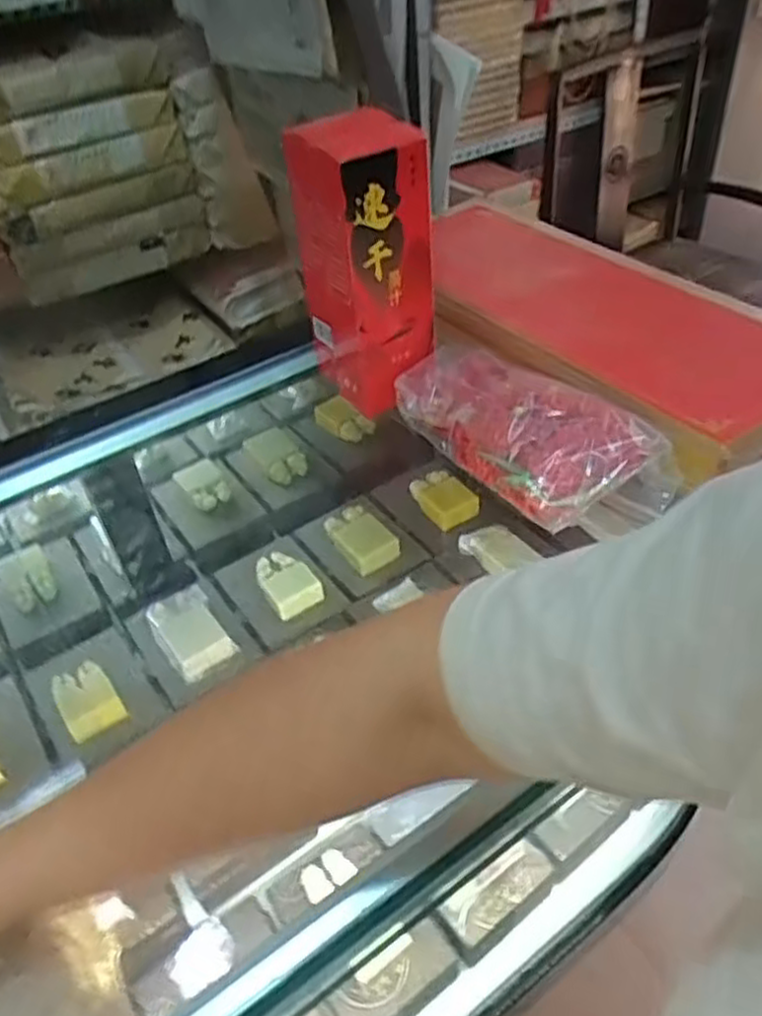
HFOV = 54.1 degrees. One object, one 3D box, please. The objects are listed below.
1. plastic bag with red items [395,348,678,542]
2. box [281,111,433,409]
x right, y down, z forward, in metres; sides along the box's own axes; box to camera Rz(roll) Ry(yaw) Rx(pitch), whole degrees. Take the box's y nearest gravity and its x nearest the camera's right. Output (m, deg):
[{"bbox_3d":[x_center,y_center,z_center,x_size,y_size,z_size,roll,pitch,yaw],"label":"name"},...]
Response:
[{"bbox_3d":[0.099,-0.061,0.574,0.092,0.062,0.224,-30,47,-24],"label":"plastic bag with red items"},{"bbox_3d":[-0.017,-0.202,0.619,0.071,0.217,0.111,-27,46,-21],"label":"box"}]

